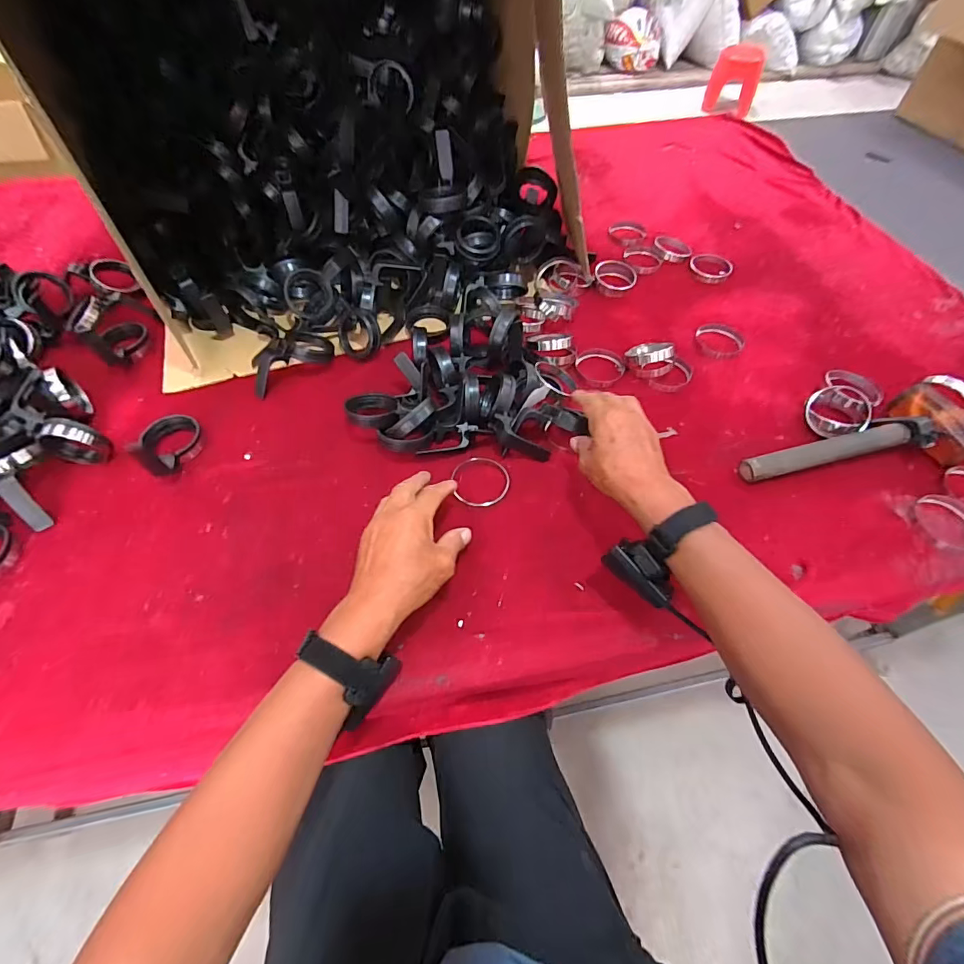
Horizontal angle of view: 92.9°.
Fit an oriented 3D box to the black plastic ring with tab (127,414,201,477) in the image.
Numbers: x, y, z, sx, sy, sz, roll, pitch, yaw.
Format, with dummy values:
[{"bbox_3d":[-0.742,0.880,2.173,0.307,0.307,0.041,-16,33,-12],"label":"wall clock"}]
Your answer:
[{"bbox_3d":[-0.399,-0.046,0.582,0.061,0.028,0.081,12,58,7],"label":"black plastic ring with tab"}]

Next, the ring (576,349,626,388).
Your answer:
[{"bbox_3d":[0.171,-0.166,0.661,0.068,0.013,0.066,0,57,0],"label":"ring"}]

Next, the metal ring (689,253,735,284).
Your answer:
[{"bbox_3d":[0.394,-0.371,0.789,0.070,0.017,0.070,0,57,0],"label":"metal ring"}]

